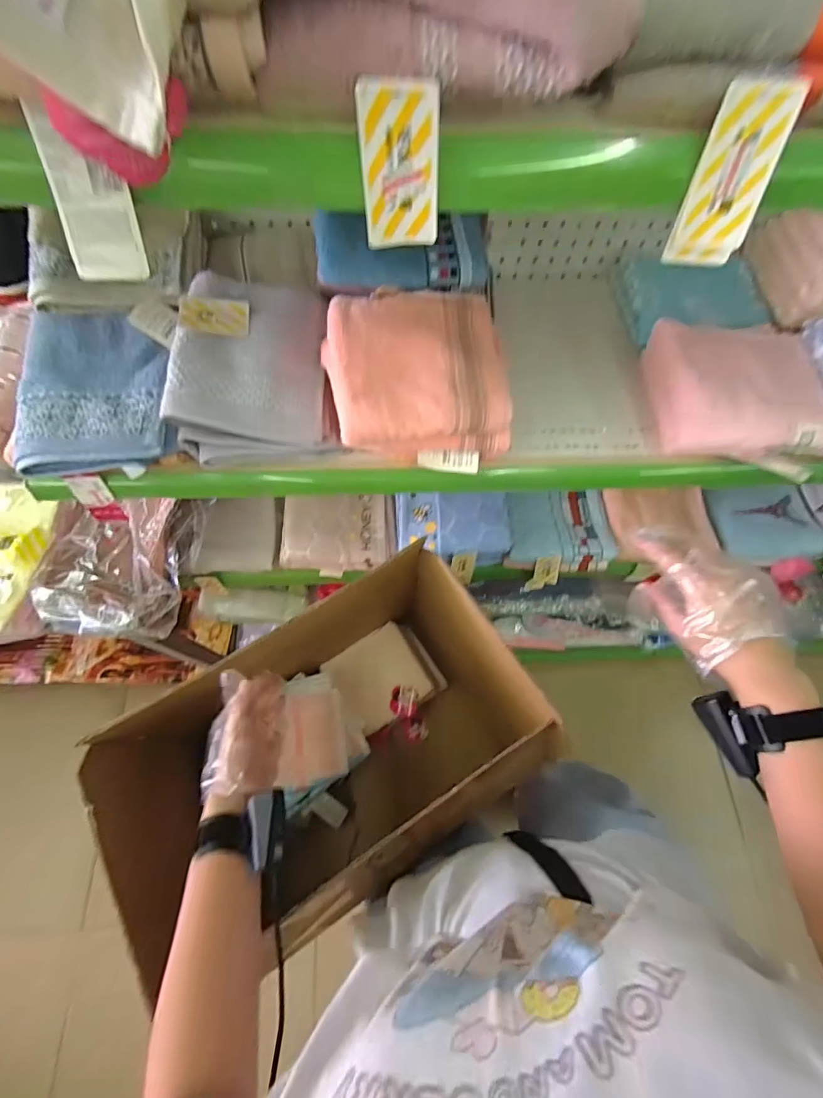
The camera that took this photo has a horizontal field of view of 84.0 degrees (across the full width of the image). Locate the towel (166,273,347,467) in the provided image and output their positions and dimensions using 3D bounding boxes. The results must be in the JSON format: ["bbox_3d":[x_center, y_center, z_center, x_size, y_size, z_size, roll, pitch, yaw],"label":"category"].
[{"bbox_3d":[-0.178,-0.201,0.509,0.163,0.067,0.204,-7,68,-5],"label":"towel"}]

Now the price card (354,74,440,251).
[{"bbox_3d":[-0.006,-0.199,0.242,0.040,0.070,0.005,1,57,2],"label":"price card"}]

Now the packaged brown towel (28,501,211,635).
[{"bbox_3d":[-0.477,0.022,0.727,0.244,0.087,0.223,2,67,-1],"label":"packaged brown towel"}]

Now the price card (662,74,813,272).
[{"bbox_3d":[0.177,-0.204,0.255,0.042,0.081,0.007,1,47,1],"label":"price card"}]

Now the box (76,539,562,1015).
[{"bbox_3d":[-0.103,0.320,0.780,0.490,0.503,0.335,-33,72,-14],"label":"box"}]

